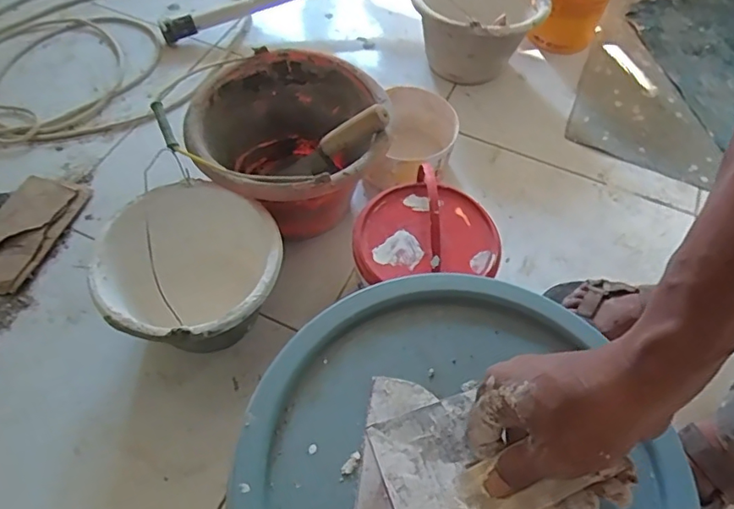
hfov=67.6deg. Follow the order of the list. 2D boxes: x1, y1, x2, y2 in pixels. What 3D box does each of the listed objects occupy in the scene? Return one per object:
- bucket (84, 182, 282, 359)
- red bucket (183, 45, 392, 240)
[{"bbox_3d":[-0.233,0.041,0.768,0.230,0.171,0.225,1,57,-2],"label":"bucket"},{"bbox_3d":[-0.116,-0.149,0.870,0.278,0.225,0.273,1,57,-2],"label":"red bucket"}]

